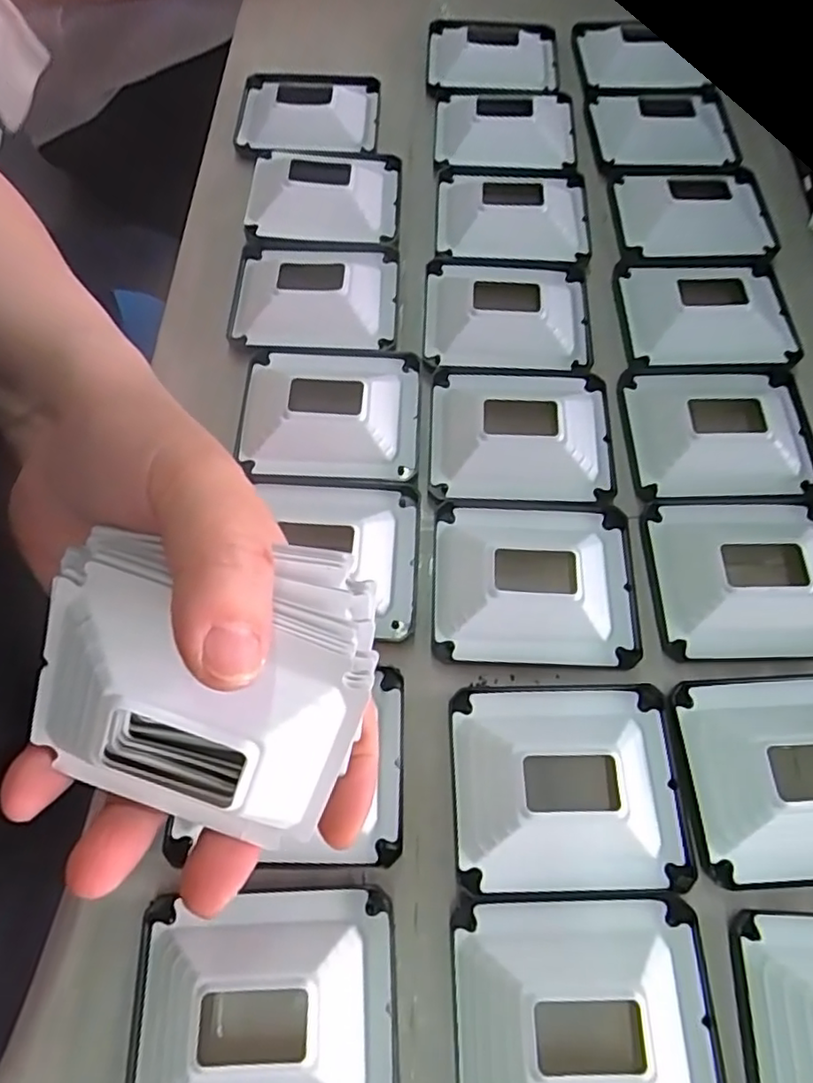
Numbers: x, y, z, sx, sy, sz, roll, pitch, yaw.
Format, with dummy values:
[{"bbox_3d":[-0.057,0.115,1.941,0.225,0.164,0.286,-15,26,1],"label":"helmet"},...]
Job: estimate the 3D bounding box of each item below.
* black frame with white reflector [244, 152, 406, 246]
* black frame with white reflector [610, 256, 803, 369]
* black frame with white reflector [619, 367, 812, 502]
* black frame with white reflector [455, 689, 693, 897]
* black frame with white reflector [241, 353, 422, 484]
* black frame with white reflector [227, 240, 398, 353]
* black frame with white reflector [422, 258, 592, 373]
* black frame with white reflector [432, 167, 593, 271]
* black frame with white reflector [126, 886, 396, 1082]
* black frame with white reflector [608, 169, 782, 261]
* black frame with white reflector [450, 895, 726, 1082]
[{"bbox_3d":[-0.044,-0.186,0.327,0.077,0.013,0.067,0,67,1],"label":"black frame with white reflector"},{"bbox_3d":[0.149,-0.117,0.308,0.081,0.020,0.073,0,67,1],"label":"black frame with white reflector"},{"bbox_3d":[0.142,-0.051,0.278,0.082,0.018,0.070,0,67,1],"label":"black frame with white reflector"},{"bbox_3d":[0.057,0.083,0.214,0.080,0.013,0.067,-1,67,1],"label":"black frame with white reflector"},{"bbox_3d":[-0.033,-0.059,0.274,0.077,0.014,0.068,0,67,1],"label":"black frame with white reflector"},{"bbox_3d":[-0.045,-0.123,0.302,0.079,0.012,0.070,0,67,1],"label":"black frame with white reflector"},{"bbox_3d":[0.049,-0.113,0.305,0.080,0.018,0.070,2,67,2],"label":"black frame with white reflector"},{"bbox_3d":[0.057,-0.178,0.335,0.080,0.020,0.076,2,67,2],"label":"black frame with white reflector"},{"bbox_3d":[-0.044,0.145,0.188,0.080,0.014,0.068,-2,67,0],"label":"black frame with white reflector"},{"bbox_3d":[0.154,-0.182,0.337,0.086,0.020,0.075,-2,67,0],"label":"black frame with white reflector"},{"bbox_3d":[0.055,0.147,0.187,0.080,0.012,0.068,-1,67,0],"label":"black frame with white reflector"}]

